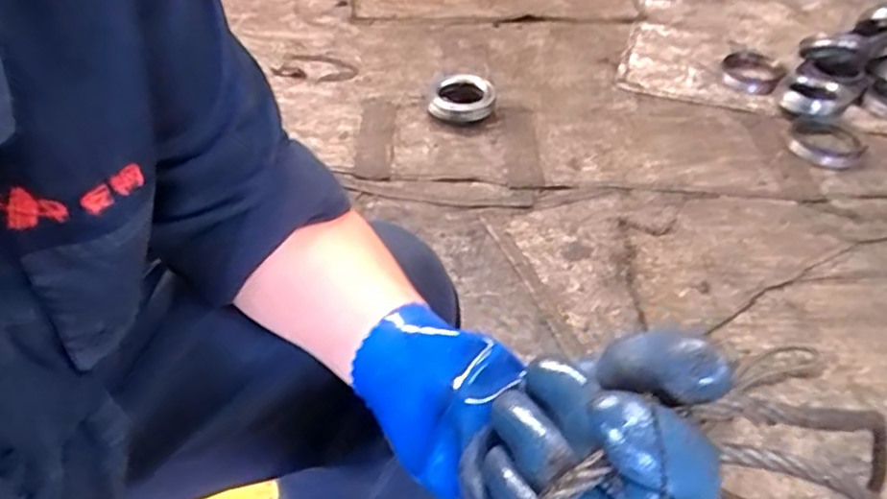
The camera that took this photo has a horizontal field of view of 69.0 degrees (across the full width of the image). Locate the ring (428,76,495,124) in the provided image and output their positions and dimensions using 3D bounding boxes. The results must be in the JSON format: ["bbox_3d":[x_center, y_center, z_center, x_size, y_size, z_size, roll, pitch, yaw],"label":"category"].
[{"bbox_3d":[0.043,-0.341,1.447,0.140,0.053,0.137,-1,43,1],"label":"ring"}]

